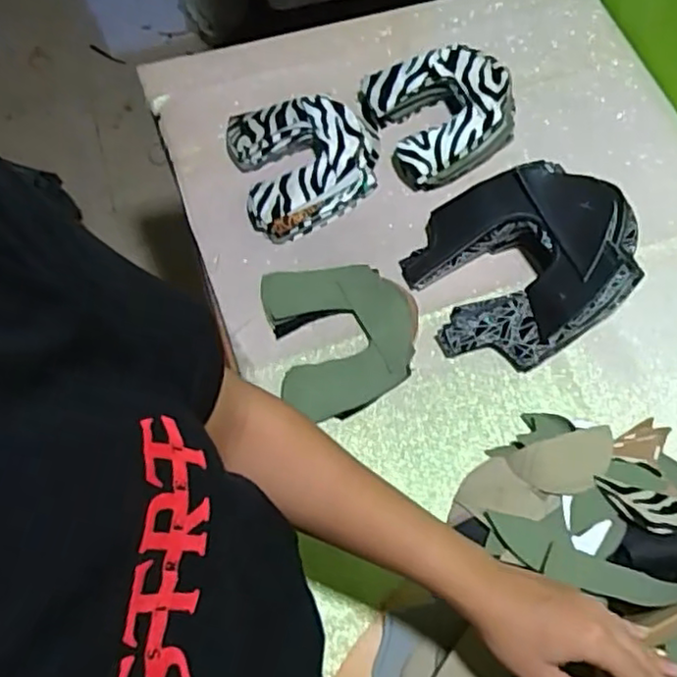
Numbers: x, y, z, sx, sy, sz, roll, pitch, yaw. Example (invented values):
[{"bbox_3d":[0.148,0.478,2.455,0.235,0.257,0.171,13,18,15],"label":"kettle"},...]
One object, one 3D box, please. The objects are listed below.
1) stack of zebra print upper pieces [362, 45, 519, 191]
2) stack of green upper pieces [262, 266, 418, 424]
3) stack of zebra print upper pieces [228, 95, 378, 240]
[{"bbox_3d":[0.121,-0.267,0.766,0.153,0.070,0.162,-18,67,-9],"label":"stack of zebra print upper pieces"},{"bbox_3d":[0.005,-0.002,0.666,0.146,0.029,0.164,-8,66,-5],"label":"stack of green upper pieces"},{"bbox_3d":[-0.036,-0.207,0.748,0.164,0.051,0.169,-16,67,-9],"label":"stack of zebra print upper pieces"}]

